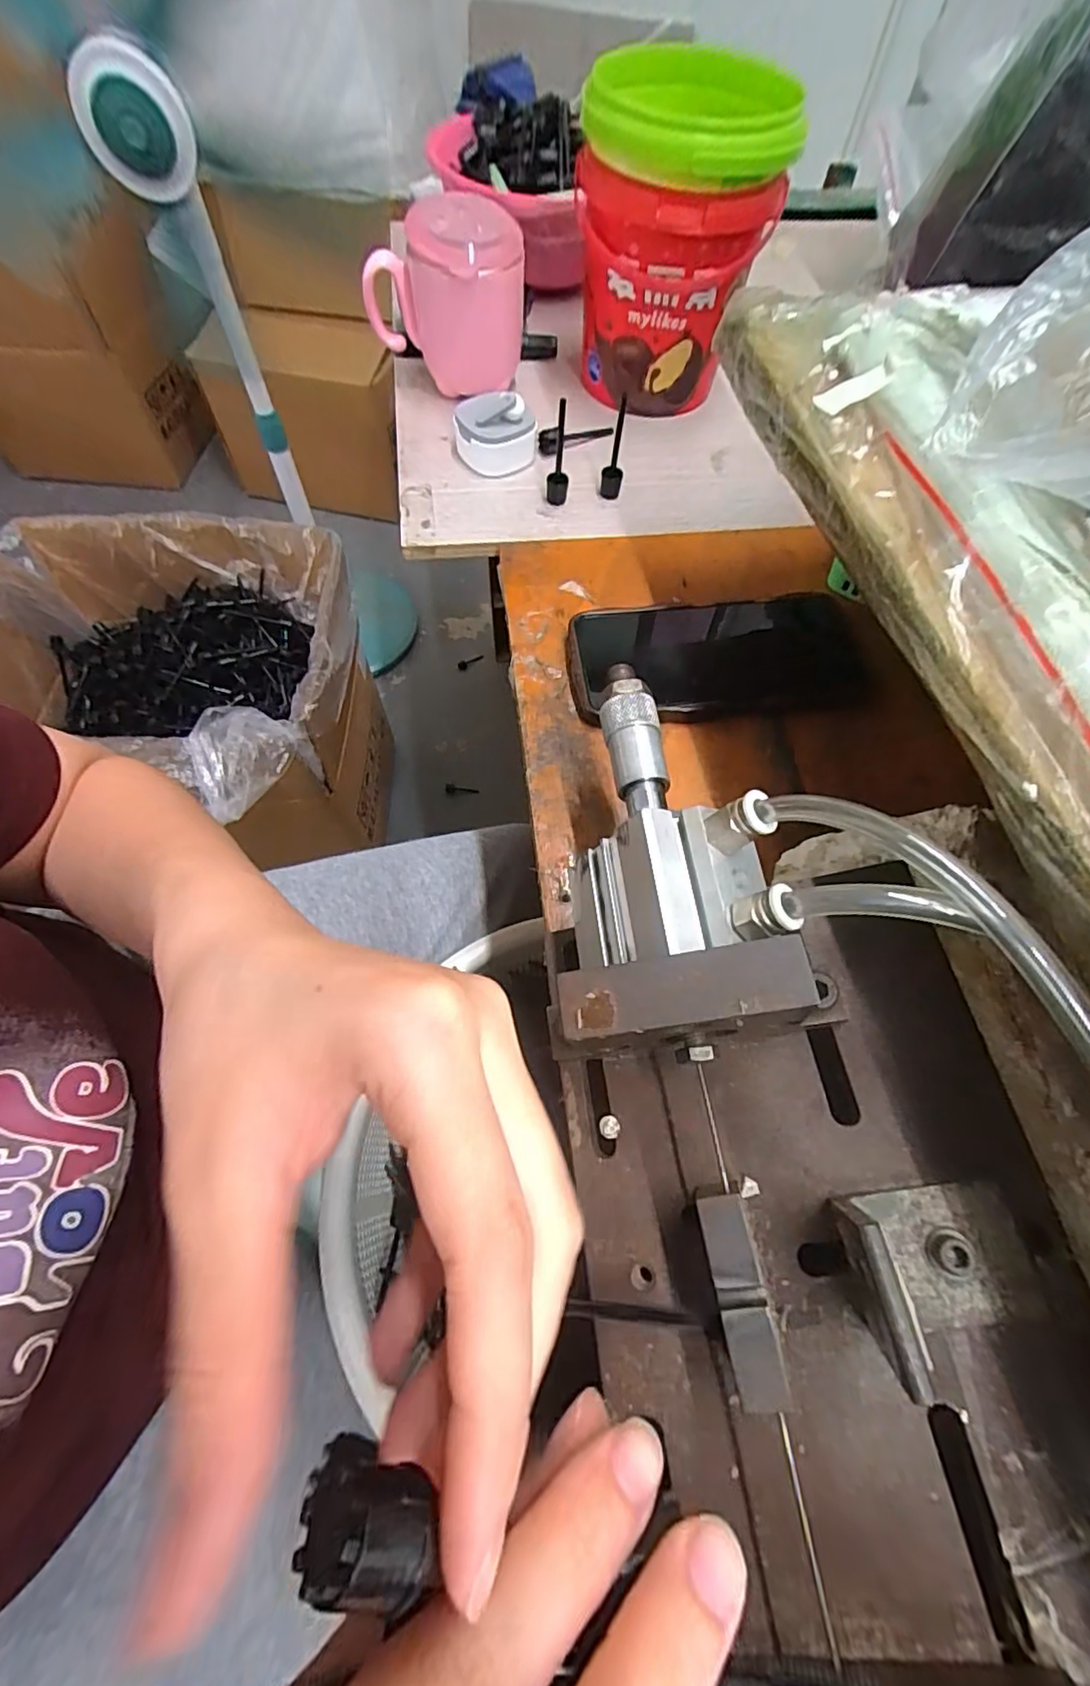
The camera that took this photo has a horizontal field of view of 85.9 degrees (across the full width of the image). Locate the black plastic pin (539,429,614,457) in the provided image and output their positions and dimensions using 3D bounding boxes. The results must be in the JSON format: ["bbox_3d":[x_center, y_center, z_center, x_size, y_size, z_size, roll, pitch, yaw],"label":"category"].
[{"bbox_3d":[0.024,-0.310,0.441,0.062,0.016,0.015,-27,68,-14],"label":"black plastic pin"}]

